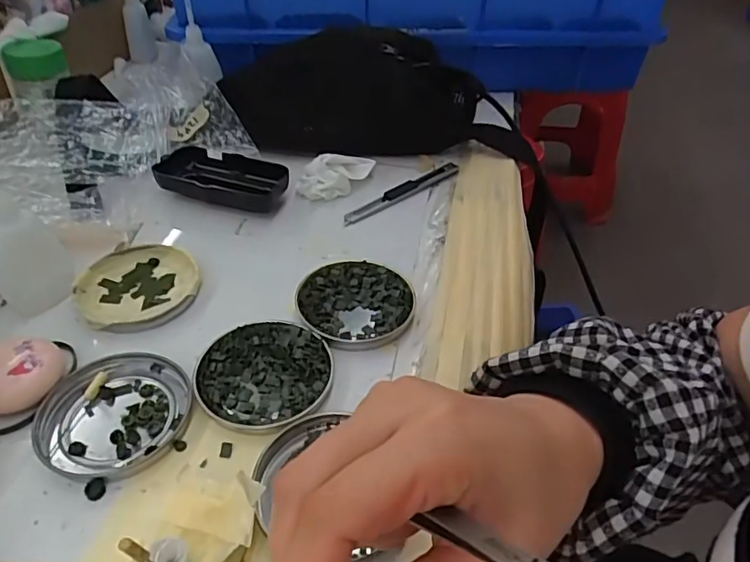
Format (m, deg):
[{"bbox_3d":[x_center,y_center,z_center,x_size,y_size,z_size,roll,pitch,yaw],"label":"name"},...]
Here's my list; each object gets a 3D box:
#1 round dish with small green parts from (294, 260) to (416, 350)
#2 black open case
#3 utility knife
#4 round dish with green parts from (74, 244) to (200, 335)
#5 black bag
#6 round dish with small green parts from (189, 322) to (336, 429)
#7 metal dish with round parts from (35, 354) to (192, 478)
[{"bbox_3d":[-0.013,0.013,0.381,0.077,0.012,0.080,1,42,-1],"label":"round dish with small green parts"},{"bbox_3d":[-0.133,-0.083,0.476,0.109,0.025,0.060,17,44,17],"label":"black open case"},{"bbox_3d":[0.025,-0.079,0.490,0.131,0.007,0.017,-29,50,-30],"label":"utility knife"},{"bbox_3d":[-0.164,0.002,0.391,0.078,0.011,0.085,1,42,-1],"label":"round dish with green parts"},{"bbox_3d":[-0.023,-0.190,0.566,0.232,0.114,0.118,-5,42,-8],"label":"black bag"},{"bbox_3d":[-0.065,0.054,0.333,0.077,0.010,0.073,1,42,-1],"label":"round dish with small green parts"},{"bbox_3d":[-0.143,0.072,0.311,0.077,0.009,0.074,1,42,-1],"label":"metal dish with round parts"}]

